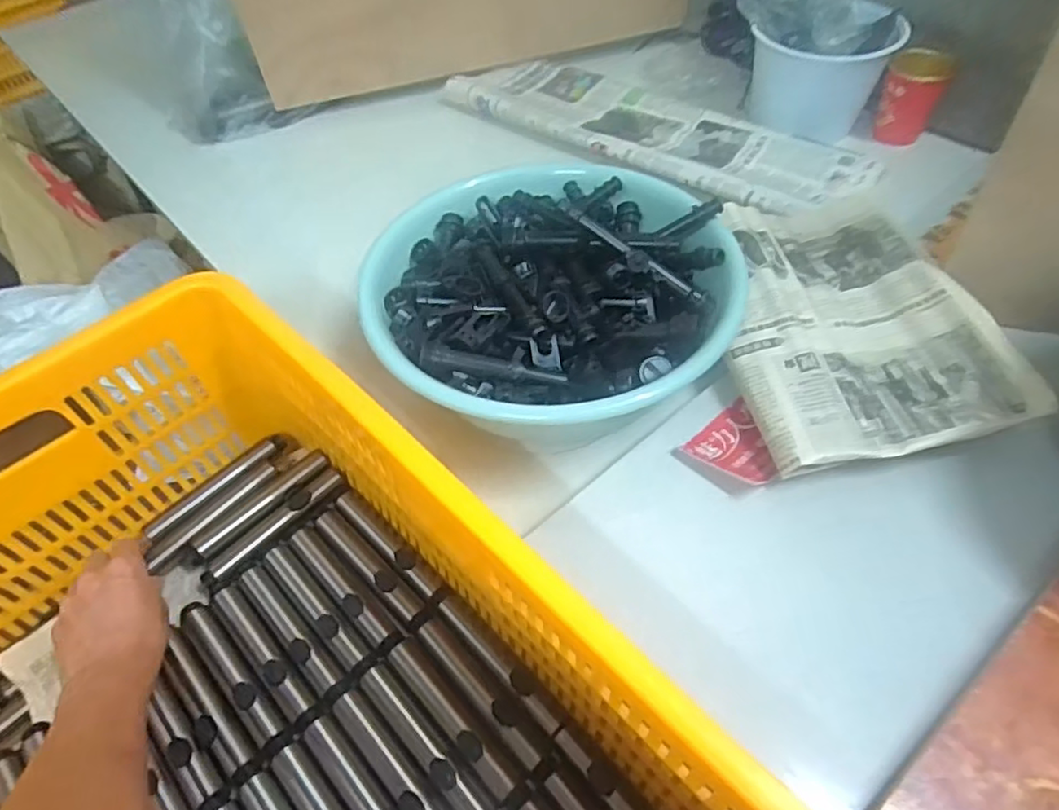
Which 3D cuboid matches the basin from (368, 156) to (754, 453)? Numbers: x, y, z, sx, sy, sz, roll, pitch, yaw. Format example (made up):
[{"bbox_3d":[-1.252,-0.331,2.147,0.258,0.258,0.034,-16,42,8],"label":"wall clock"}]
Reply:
[{"bbox_3d":[0.016,-0.091,0.561,0.288,0.114,0.267,-2,51,3],"label":"basin"}]

